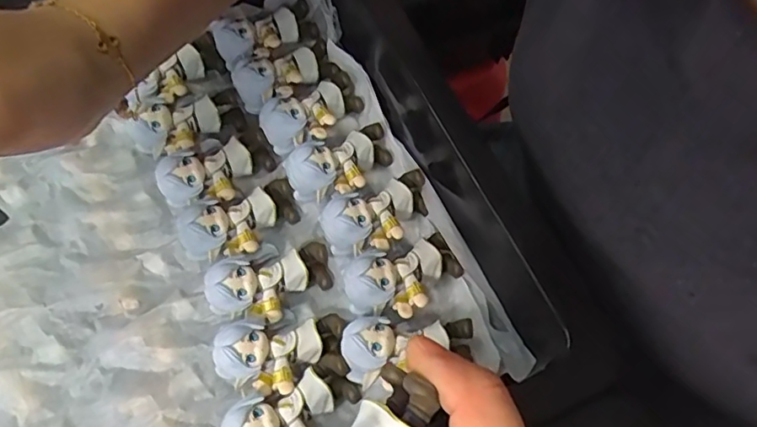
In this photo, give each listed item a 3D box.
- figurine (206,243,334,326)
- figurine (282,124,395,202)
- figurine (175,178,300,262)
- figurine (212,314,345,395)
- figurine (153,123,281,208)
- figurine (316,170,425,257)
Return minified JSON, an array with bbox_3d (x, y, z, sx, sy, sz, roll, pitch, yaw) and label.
[{"bbox_3d":[-0.058,0.037,0.294,0.062,0.030,0.038,-15,67,-27],"label":"figurine"},{"bbox_3d":[-0.019,-0.026,0.315,0.064,0.026,0.030,-26,69,-32],"label":"figurine"},{"bbox_3d":[-0.073,0.006,0.304,0.063,0.025,0.030,-25,69,-29],"label":"figurine"},{"bbox_3d":[-0.047,0.067,0.271,0.059,0.027,0.035,-4,64,-3],"label":"figurine"},{"bbox_3d":[-0.089,-0.023,0.316,0.065,0.026,0.035,-27,70,-28],"label":"figurine"},{"bbox_3d":[0.001,0.002,0.303,0.064,0.024,0.033,-27,70,-28],"label":"figurine"}]

